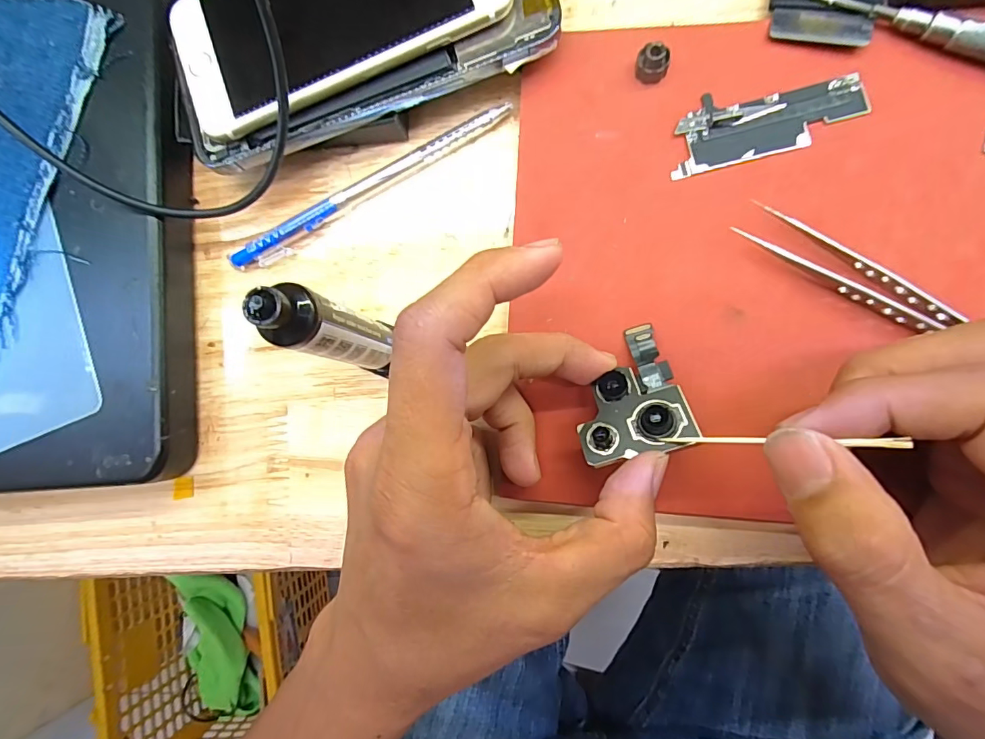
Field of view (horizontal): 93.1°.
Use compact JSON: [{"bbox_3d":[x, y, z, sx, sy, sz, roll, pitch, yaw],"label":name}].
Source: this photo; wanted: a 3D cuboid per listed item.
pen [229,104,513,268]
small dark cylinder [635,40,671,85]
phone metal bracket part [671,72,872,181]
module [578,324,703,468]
[{"bbox_3d":[-0.054,-0.079,0.205,0.136,0.010,0.010,-29,84,5],"label":"pen"},{"bbox_3d":[0.064,-0.121,0.184,0.012,0.012,0.009,21,90,8],"label":"small dark cylinder"},{"bbox_3d":[0.107,-0.096,0.182,0.071,0.004,0.028,-10,85,7],"label":"phone metal bracket part"},{"bbox_3d":[0.048,0.008,0.172,0.038,0.008,0.050,-18,55,11],"label":"module"}]

